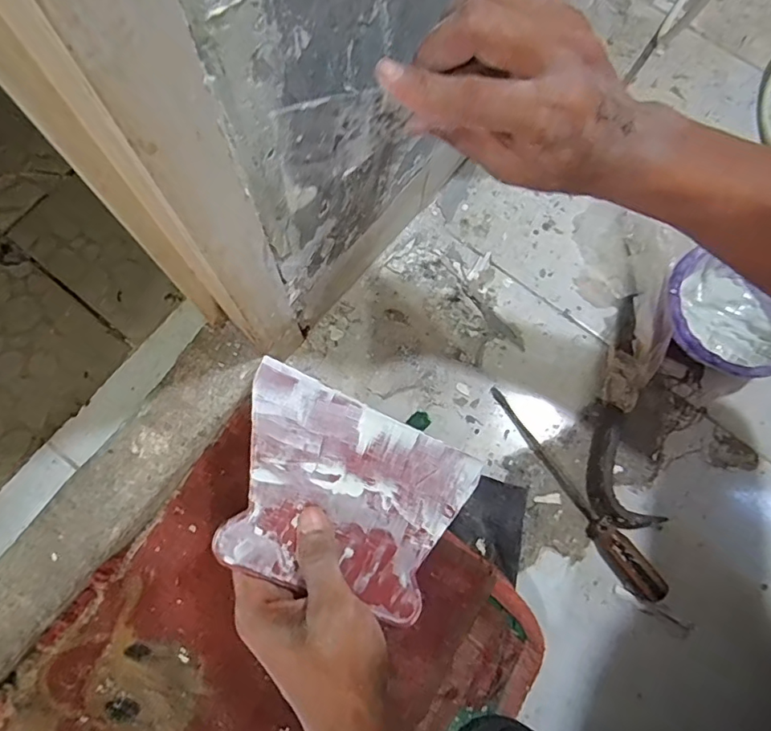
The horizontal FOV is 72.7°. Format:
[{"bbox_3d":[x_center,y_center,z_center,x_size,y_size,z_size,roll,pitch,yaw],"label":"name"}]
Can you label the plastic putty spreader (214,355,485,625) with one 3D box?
[{"bbox_3d":[-0.022,0.084,0.337,0.162,0.004,0.119,28,65,-16],"label":"plastic putty spreader"}]

